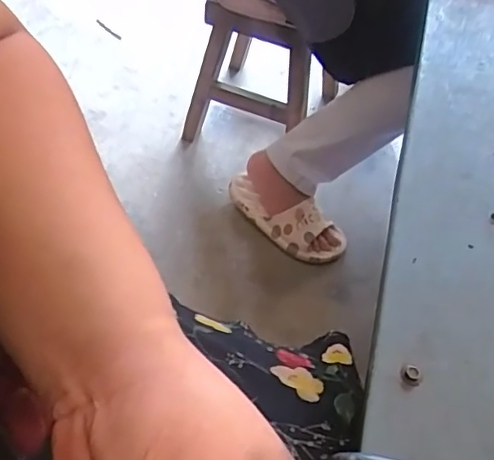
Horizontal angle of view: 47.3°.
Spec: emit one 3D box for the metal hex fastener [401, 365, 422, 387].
[{"bbox_3d":[0.103,0.090,0.348,0.012,0.005,0.011,16,52,6],"label":"metal hex fastener"}]

